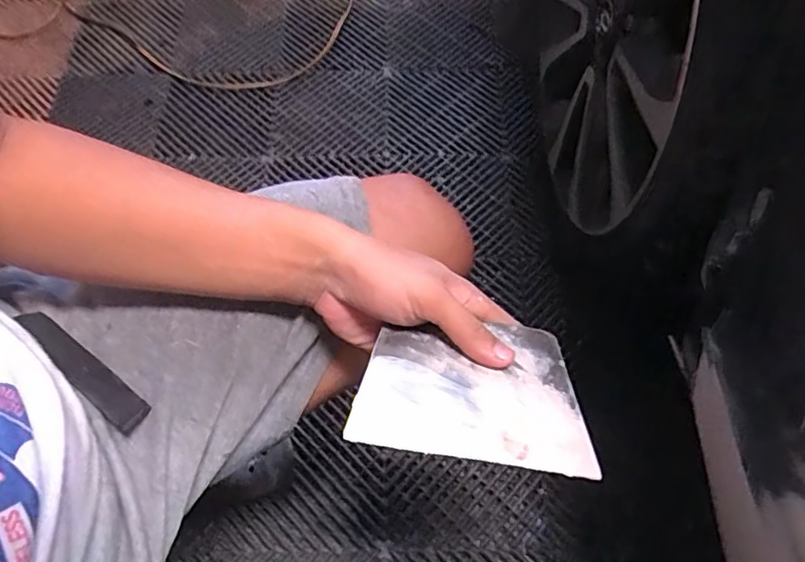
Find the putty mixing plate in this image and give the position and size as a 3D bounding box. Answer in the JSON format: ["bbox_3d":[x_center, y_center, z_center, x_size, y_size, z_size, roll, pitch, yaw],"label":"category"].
[{"bbox_3d":[0.043,0.064,0.356,0.139,0.004,0.097,11,47,-5],"label":"putty mixing plate"}]

